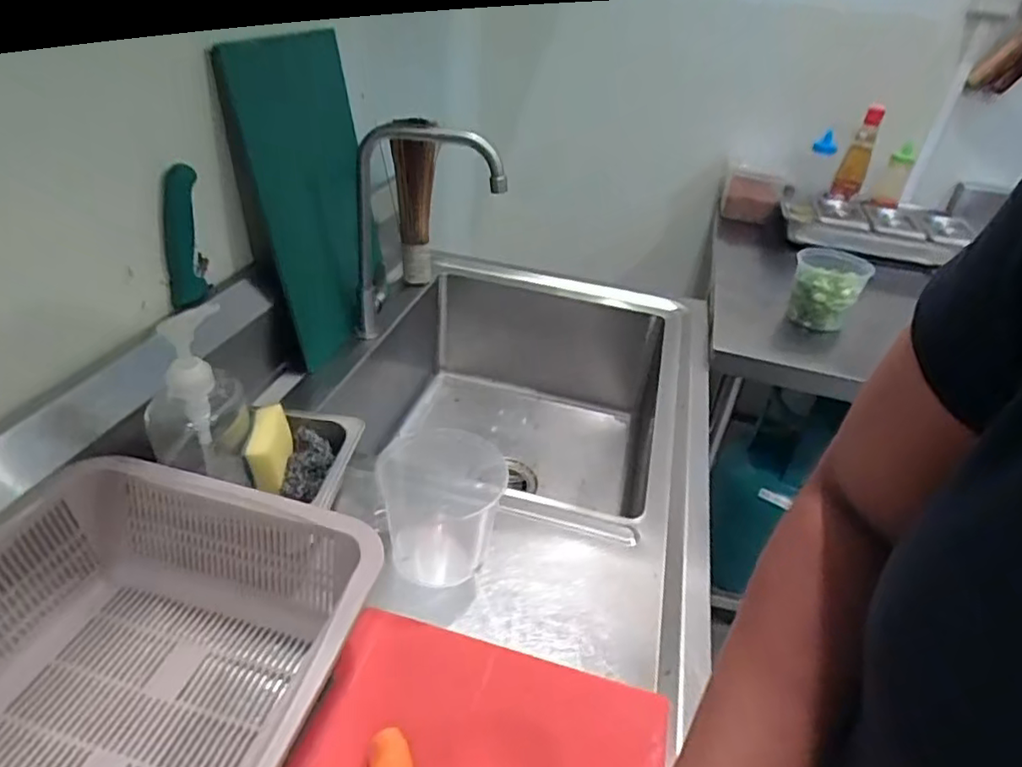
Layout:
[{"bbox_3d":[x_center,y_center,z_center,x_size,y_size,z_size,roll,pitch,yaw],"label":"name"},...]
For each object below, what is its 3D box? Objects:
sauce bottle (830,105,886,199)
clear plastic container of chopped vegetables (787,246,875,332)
[{"bbox_3d":[0.746,-0.494,1.337,0.056,0.185,0.071,22,37,20],"label":"sauce bottle"},{"bbox_3d":[0.514,-0.152,1.023,0.105,0.106,0.105,25,38,24],"label":"clear plastic container of chopped vegetables"}]

